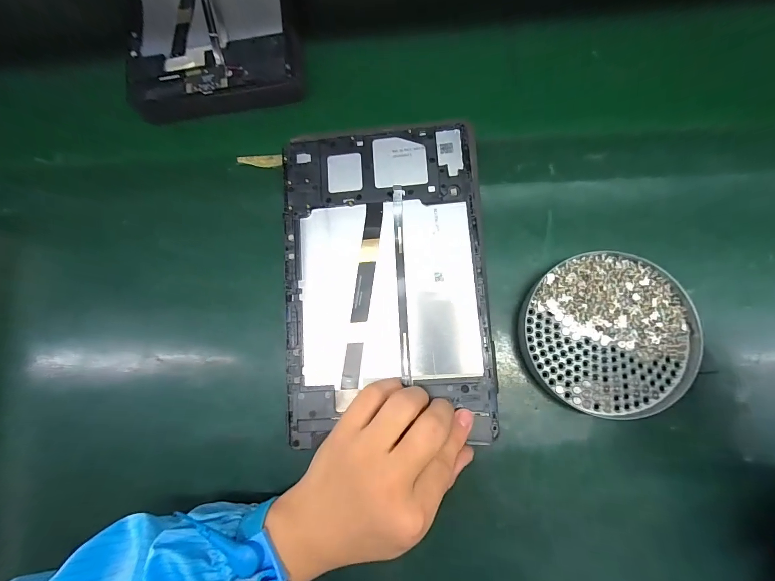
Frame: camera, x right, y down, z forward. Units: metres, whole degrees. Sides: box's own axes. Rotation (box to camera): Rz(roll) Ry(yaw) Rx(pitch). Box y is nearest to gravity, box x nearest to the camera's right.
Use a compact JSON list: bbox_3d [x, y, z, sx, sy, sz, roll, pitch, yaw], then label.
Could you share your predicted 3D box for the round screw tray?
[{"bbox_3d":[0.156,0.030,0.260,0.115,0.022,0.109,-1,81,7],"label":"round screw tray"}]

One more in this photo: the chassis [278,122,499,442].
[{"bbox_3d":[-0.002,-0.013,0.272,0.150,0.015,0.230,-3,84,4],"label":"chassis"}]

